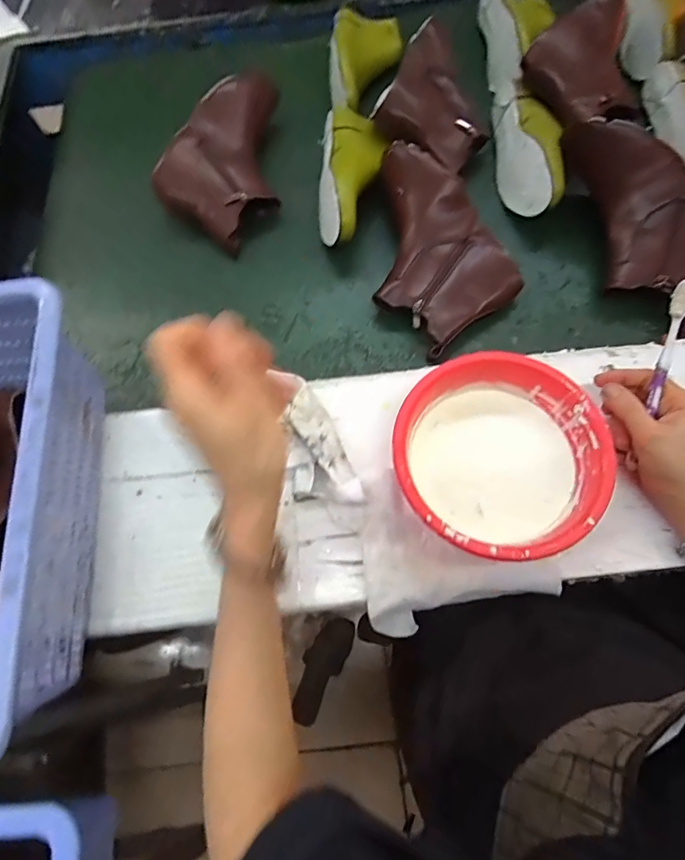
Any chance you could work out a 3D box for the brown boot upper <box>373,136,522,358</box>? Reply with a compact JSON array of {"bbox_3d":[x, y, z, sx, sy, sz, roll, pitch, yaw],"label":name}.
[{"bbox_3d":[0.097,-0.230,0.579,0.168,0.076,0.246,-39,73,-11],"label":"brown boot upper"}]

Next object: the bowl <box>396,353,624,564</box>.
[{"bbox_3d":[0.143,0.025,0.438,0.182,0.066,0.183,-1,69,2],"label":"bowl"}]

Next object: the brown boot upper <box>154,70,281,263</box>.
[{"bbox_3d":[-0.182,-0.397,0.666,0.166,0.075,0.284,-2,69,2],"label":"brown boot upper"}]

